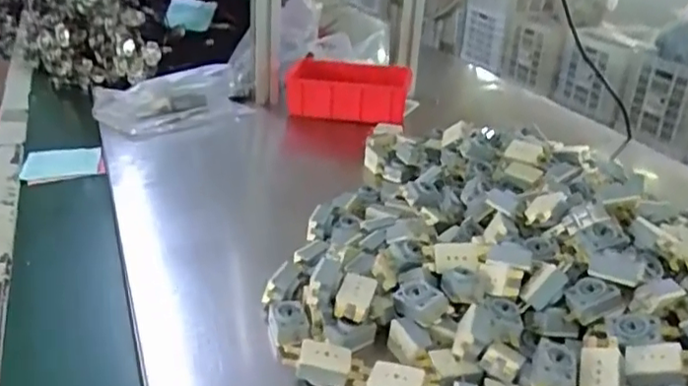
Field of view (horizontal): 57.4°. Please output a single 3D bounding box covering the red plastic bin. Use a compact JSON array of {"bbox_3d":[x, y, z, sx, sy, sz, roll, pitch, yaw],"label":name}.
[{"bbox_3d":[0.007,-0.173,1.043,0.203,0.065,0.158,2,26,-3],"label":"red plastic bin"}]

